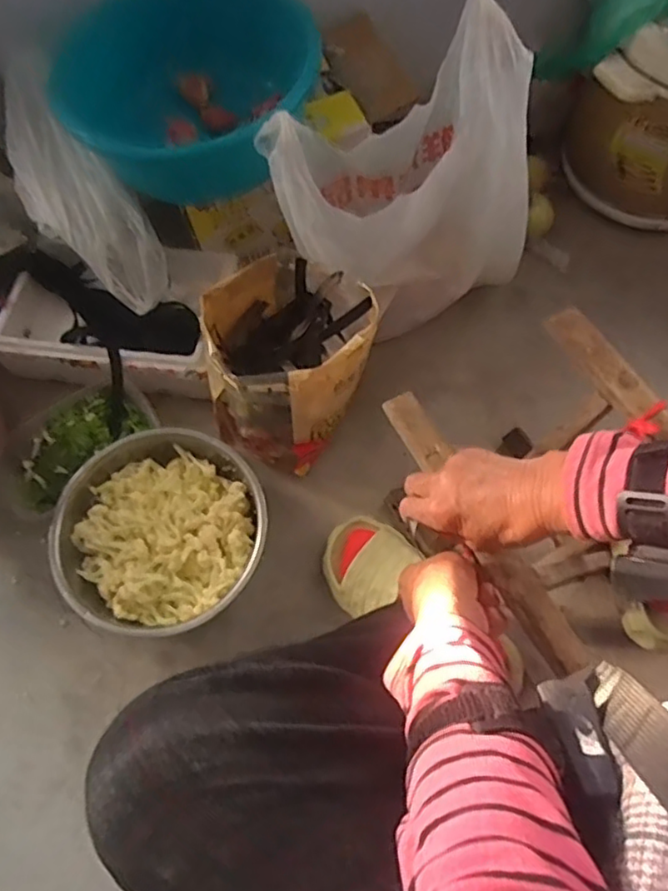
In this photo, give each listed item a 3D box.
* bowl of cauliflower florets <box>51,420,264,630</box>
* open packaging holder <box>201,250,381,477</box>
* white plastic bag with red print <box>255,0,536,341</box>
[{"bbox_3d":[-0.204,0.104,0.763,0.232,0.071,0.234,-1,64,2],"label":"bowl of cauliflower florets"},{"bbox_3d":[-0.055,-0.099,0.773,0.174,0.195,0.194,34,70,17],"label":"open packaging holder"},{"bbox_3d":[0.070,-0.309,0.758,0.289,0.330,0.181,-22,66,-8],"label":"white plastic bag with red print"}]

